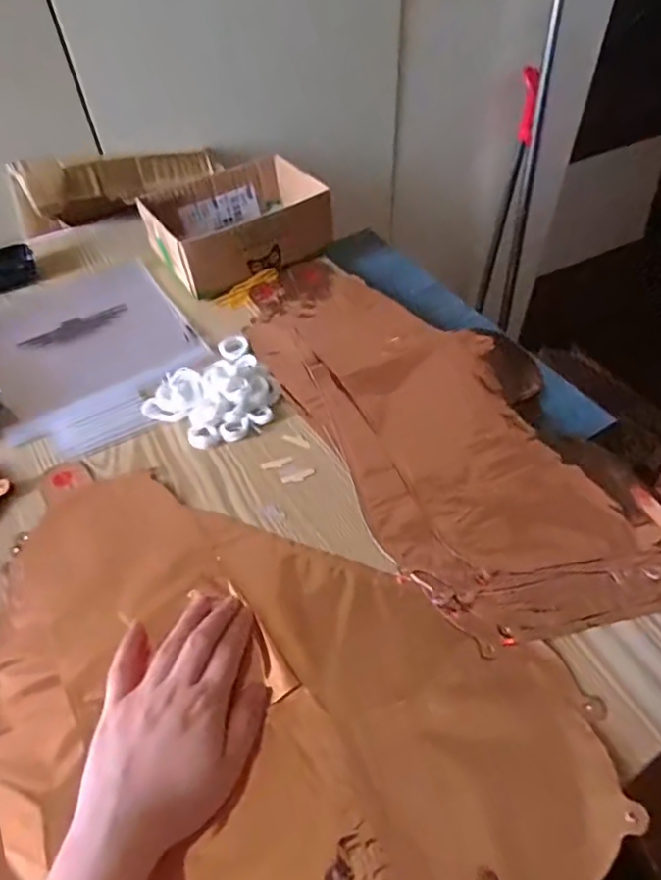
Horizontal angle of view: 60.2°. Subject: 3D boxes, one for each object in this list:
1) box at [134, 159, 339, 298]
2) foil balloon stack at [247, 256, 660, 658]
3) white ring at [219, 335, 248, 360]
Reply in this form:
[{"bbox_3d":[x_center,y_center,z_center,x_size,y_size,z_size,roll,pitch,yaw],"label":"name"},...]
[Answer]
[{"bbox_3d":[-0.105,-0.246,0.650,0.177,0.059,0.134,-28,55,-19],"label":"box"},{"bbox_3d":[0.091,-0.034,0.508,0.216,0.015,0.458,-22,53,-15],"label":"foil balloon stack"},{"bbox_3d":[-0.094,-0.091,0.562,0.028,0.006,0.032,-22,53,-15],"label":"white ring"}]

